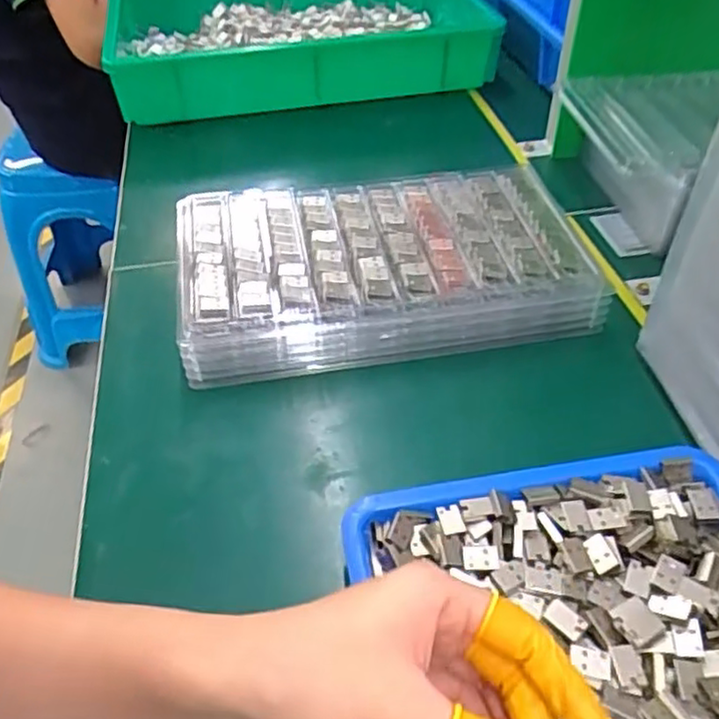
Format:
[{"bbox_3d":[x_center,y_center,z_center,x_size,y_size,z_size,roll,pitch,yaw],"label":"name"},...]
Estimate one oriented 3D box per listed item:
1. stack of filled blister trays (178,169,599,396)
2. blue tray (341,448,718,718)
[{"bbox_3d":[0.014,-0.076,0.516,0.296,0.055,0.176,-8,45,-6],"label":"stack of filled blister trays"},{"bbox_3d":[0.111,0.130,0.320,0.214,0.028,0.172,-8,45,-5],"label":"blue tray"}]

